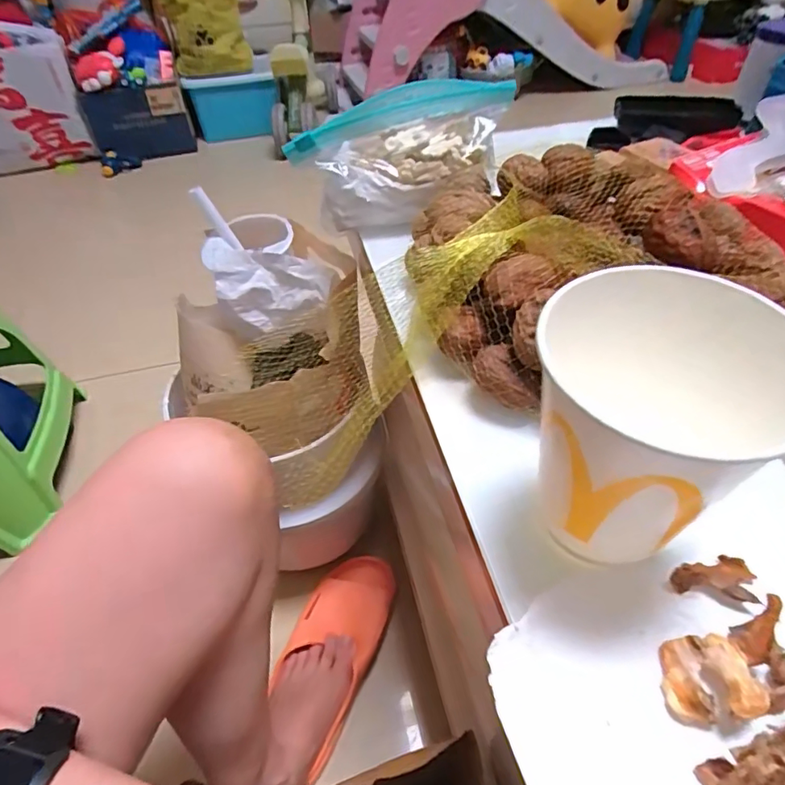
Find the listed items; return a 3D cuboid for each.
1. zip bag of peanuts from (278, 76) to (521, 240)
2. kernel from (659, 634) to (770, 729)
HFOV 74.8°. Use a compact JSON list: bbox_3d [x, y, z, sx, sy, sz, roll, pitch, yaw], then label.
[{"bbox_3d":[0.011,-0.180,0.395,0.172,0.082,0.065,-16,48,-11],"label":"zip bag of peanuts"},{"bbox_3d":[0.109,0.099,0.178,0.028,0.011,0.027,-6,47,-2],"label":"kernel"}]

